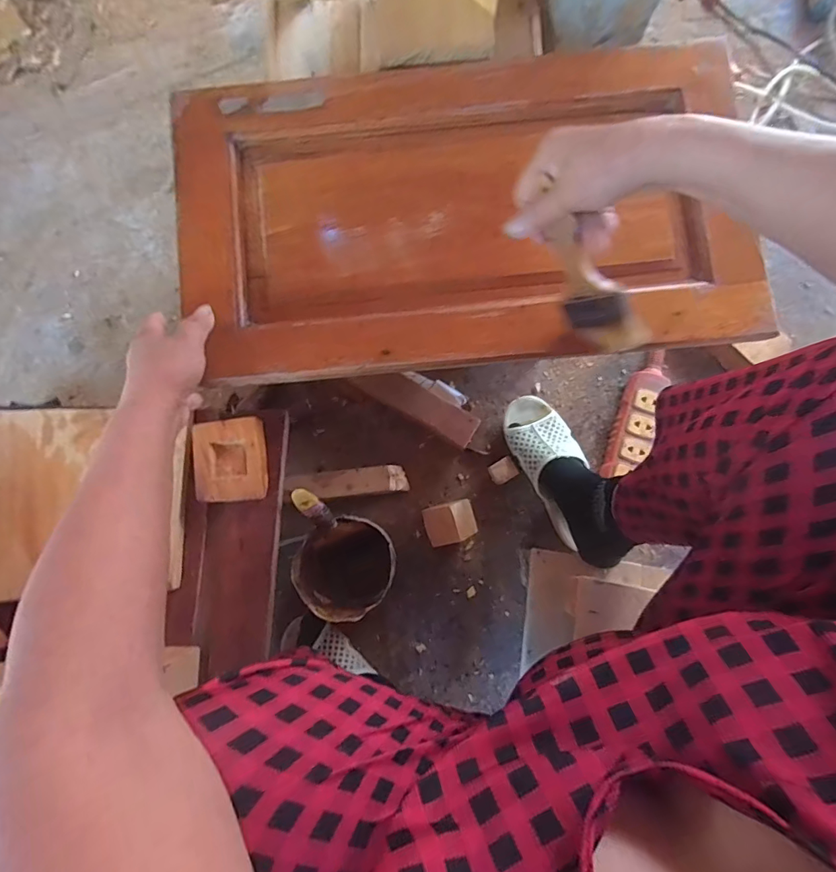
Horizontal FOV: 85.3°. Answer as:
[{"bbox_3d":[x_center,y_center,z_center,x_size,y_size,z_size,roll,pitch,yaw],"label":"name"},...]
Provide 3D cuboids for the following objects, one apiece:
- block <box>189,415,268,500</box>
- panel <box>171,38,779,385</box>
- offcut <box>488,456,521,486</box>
[{"bbox_3d":[-0.191,0.027,0.468,0.065,0.035,0.082,-9,78,-1],"label":"block"},{"bbox_3d":[0.045,-0.244,0.480,0.573,0.027,0.335,-5,84,1],"label":"panel"},{"bbox_3d":[0.120,0.050,0.642,0.040,0.025,0.031,-29,78,-6],"label":"offcut"}]

